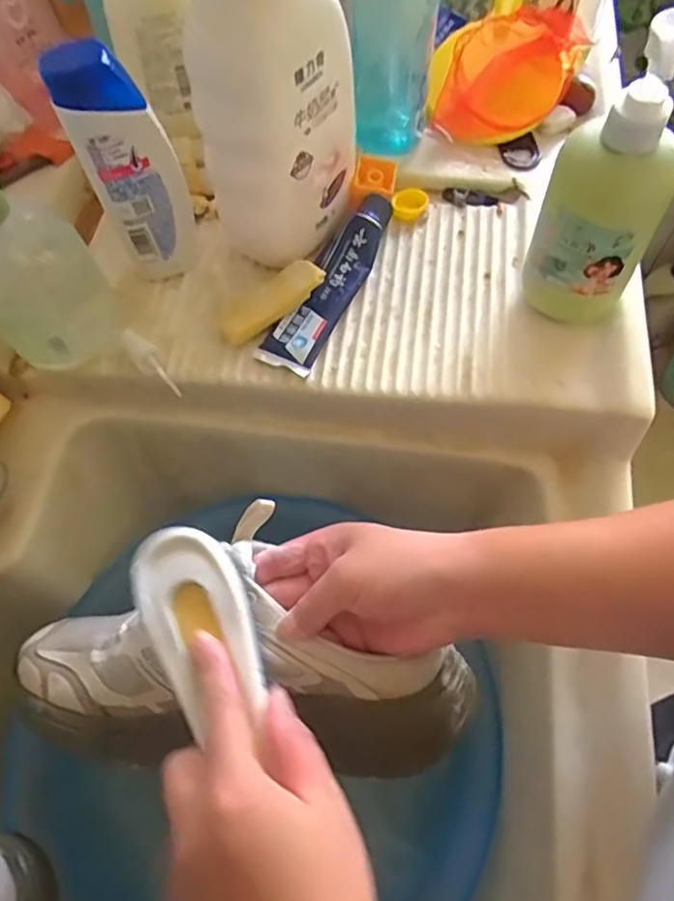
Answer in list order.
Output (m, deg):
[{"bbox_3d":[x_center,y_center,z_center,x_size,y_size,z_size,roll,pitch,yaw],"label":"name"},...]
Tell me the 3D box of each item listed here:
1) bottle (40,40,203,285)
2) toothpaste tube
[{"bbox_3d":[-0.140,-0.189,0.423,0.063,0.159,0.031,-20,65,-9],"label":"bottle"},{"bbox_3d":[-0.004,-0.129,0.461,0.042,0.023,0.159,25,66,13],"label":"toothpaste tube"}]

